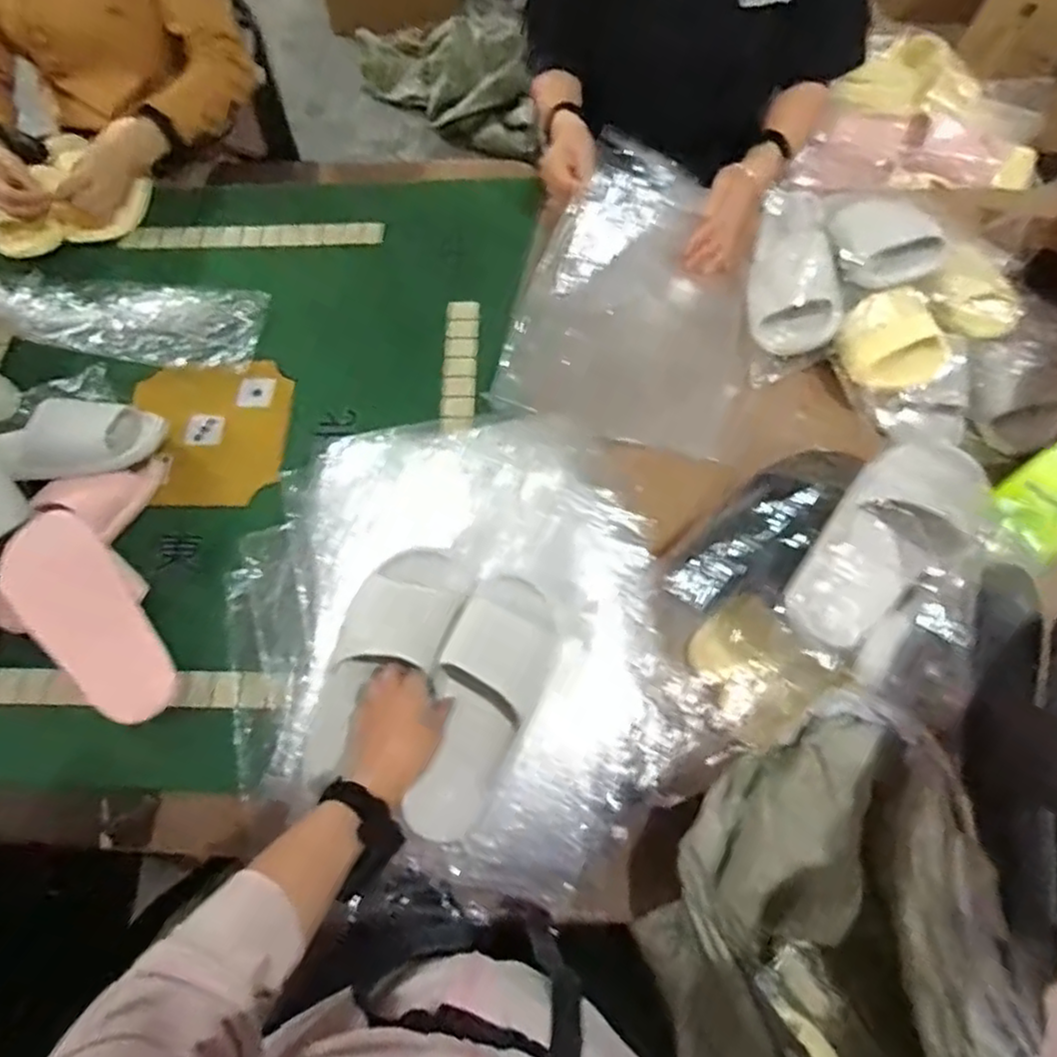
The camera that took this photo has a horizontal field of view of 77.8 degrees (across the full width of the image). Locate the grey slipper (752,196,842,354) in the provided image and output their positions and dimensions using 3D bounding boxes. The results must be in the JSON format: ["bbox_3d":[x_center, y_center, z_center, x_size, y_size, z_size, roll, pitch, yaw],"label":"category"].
[{"bbox_3d":[0.336,-0.336,0.841,0.094,0.102,0.231,-1,68,0],"label":"grey slipper"}]

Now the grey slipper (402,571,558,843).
[{"bbox_3d":[-0.043,0.176,0.658,0.104,0.052,0.261,17,73,7],"label":"grey slipper"}]

